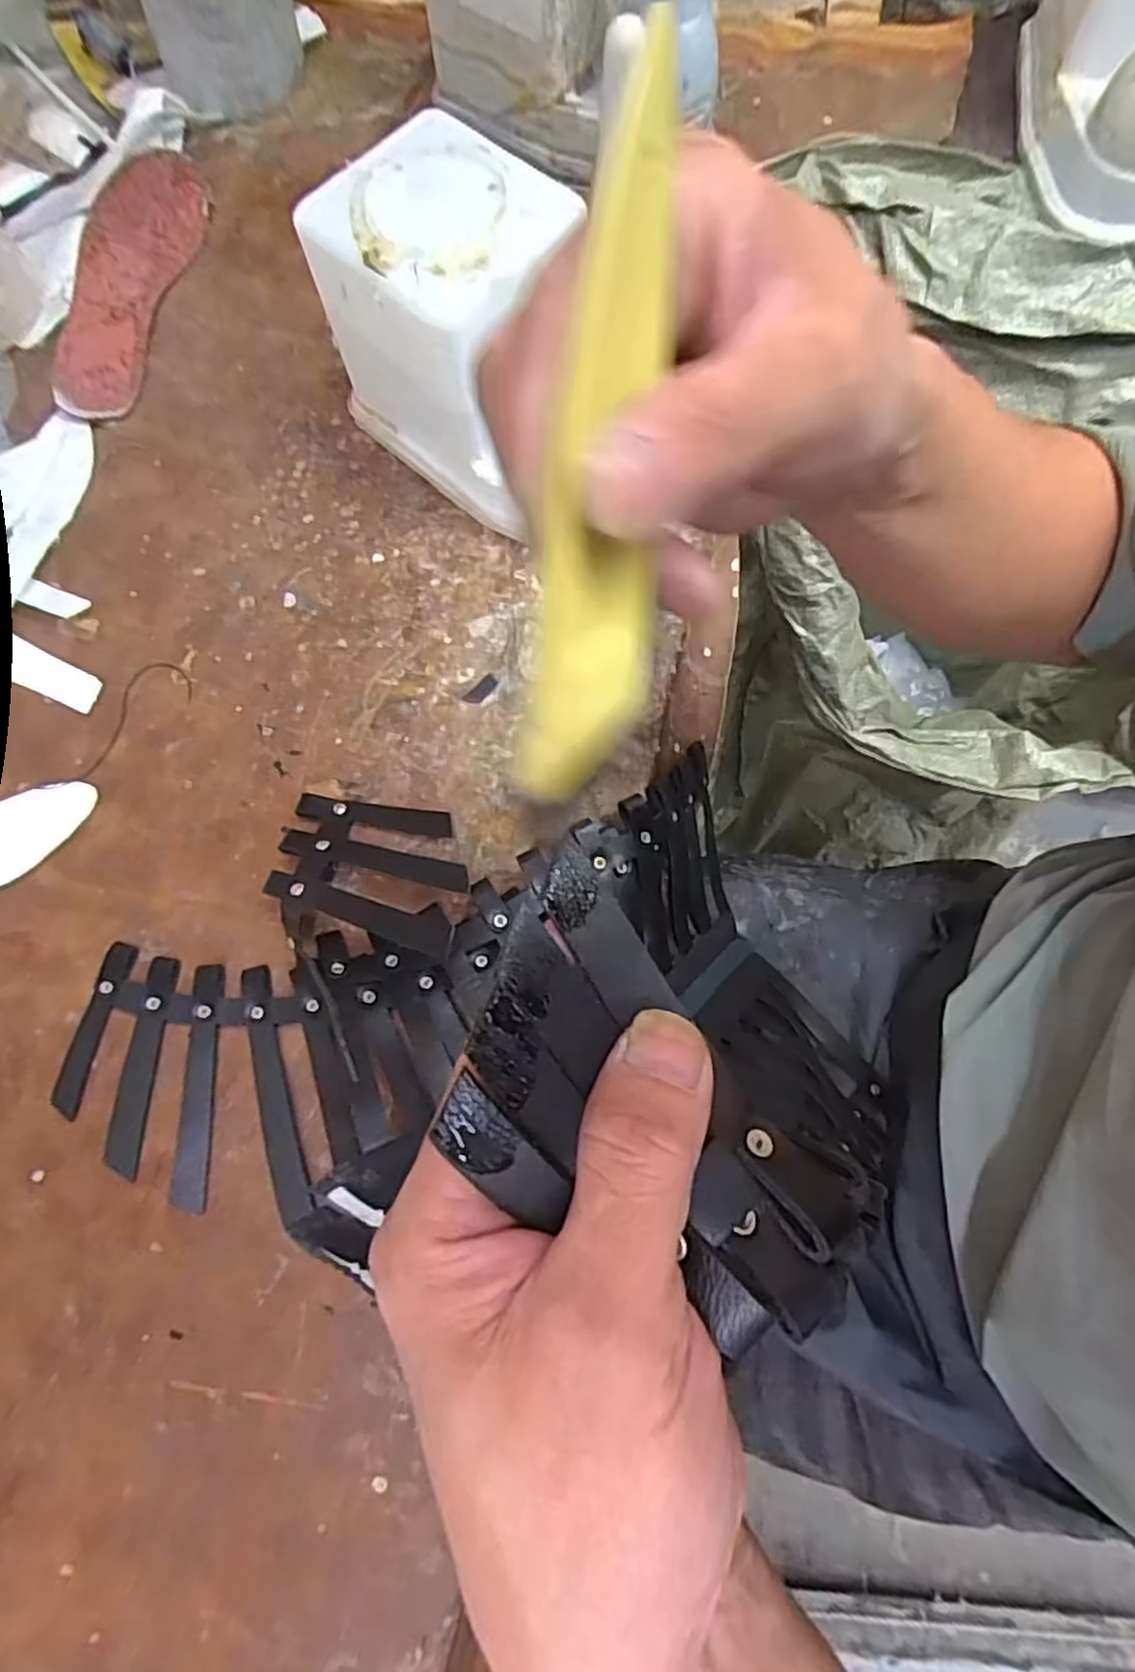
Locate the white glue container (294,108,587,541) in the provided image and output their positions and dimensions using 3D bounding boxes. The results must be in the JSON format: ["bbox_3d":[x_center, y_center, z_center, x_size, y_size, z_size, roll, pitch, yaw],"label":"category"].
[{"bbox_3d":[-0.058,-0.272,0.388,0.124,0.124,0.099,41,79,12],"label":"white glue container"}]

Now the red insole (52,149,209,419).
[{"bbox_3d":[-0.291,-0.378,0.484,0.066,0.006,0.228,7,74,-6],"label":"red insole"}]

